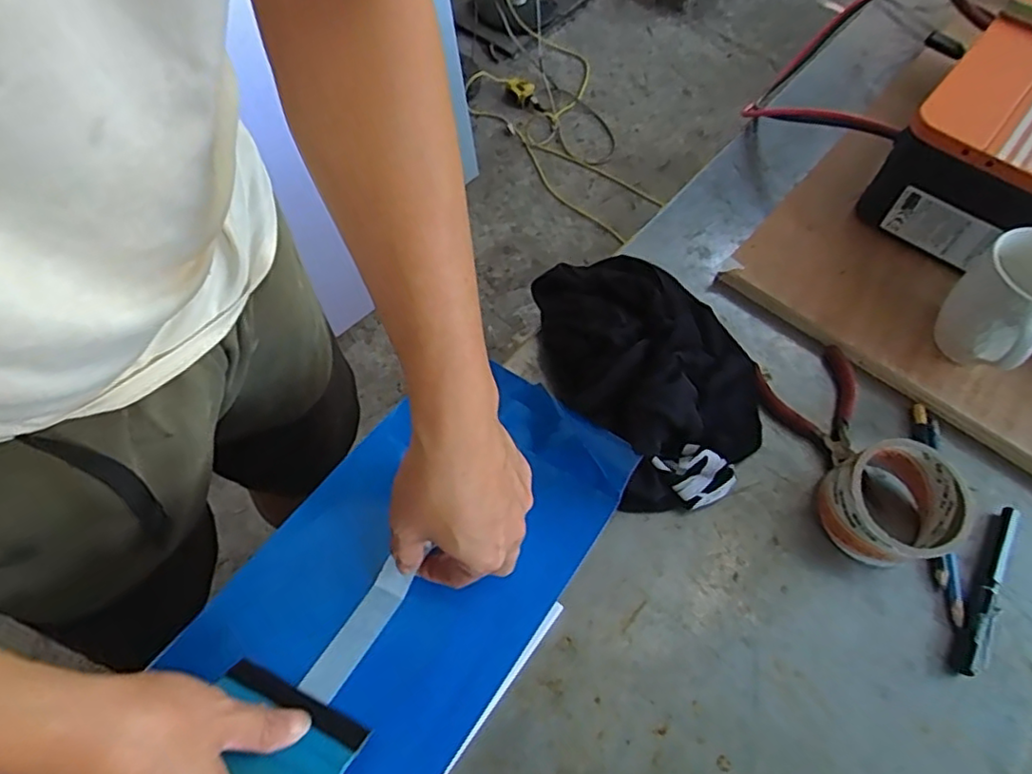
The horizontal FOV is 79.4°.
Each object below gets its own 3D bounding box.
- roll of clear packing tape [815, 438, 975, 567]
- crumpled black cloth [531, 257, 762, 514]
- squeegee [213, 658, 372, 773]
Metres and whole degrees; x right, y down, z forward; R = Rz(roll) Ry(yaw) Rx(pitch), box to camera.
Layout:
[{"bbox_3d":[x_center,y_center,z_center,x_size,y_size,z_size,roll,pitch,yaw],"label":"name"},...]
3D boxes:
[{"bbox_3d":[0.279,0.089,0.464,0.082,0.062,0.084,1,60,-2],"label":"roll of clear packing tape"},{"bbox_3d":[0.119,-0.020,0.518,0.175,0.067,0.232,-9,61,-8],"label":"crumpled black cloth"},{"bbox_3d":[-0.141,0.201,0.362,0.092,0.006,0.068,31,23,11],"label":"squeegee"}]

